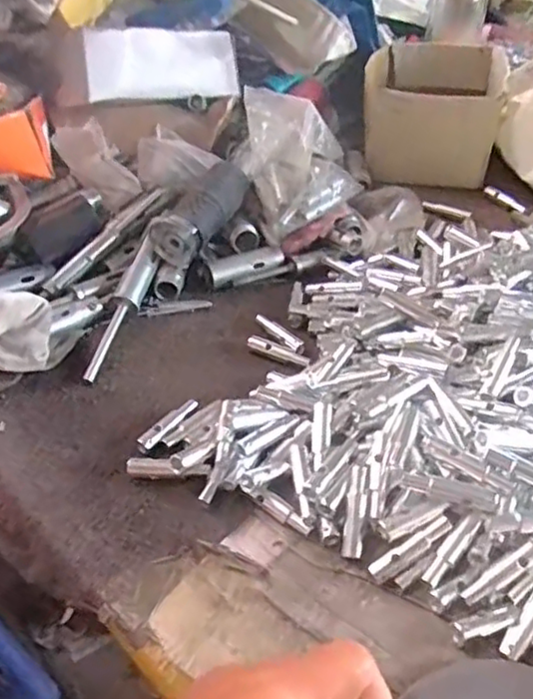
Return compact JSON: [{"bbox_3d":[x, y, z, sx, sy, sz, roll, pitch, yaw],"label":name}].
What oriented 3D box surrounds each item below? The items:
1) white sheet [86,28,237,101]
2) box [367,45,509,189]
[{"bbox_3d":[-0.099,-0.282,0.631,0.168,0.062,0.017,-16,24,-32],"label":"white sheet"},{"bbox_3d":[0.178,-0.269,0.705,0.138,0.078,0.172,9,44,12],"label":"box"}]

